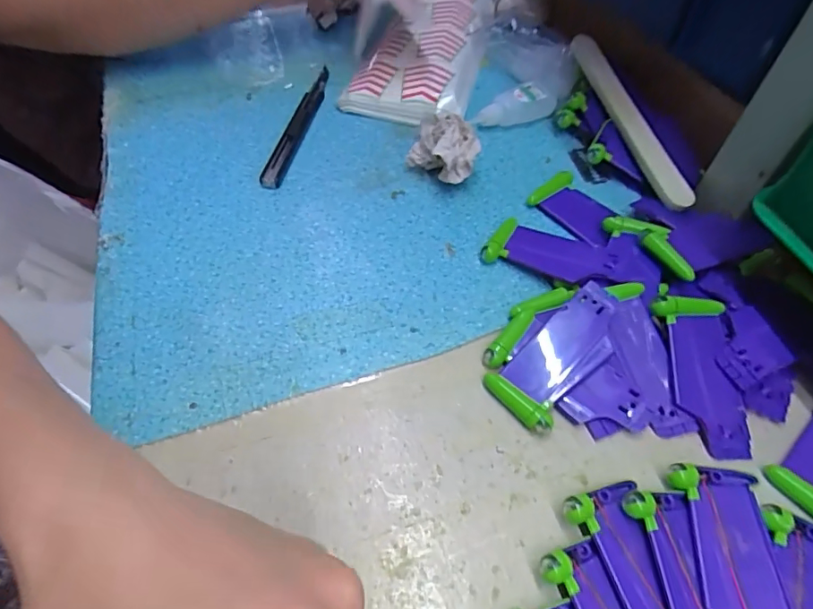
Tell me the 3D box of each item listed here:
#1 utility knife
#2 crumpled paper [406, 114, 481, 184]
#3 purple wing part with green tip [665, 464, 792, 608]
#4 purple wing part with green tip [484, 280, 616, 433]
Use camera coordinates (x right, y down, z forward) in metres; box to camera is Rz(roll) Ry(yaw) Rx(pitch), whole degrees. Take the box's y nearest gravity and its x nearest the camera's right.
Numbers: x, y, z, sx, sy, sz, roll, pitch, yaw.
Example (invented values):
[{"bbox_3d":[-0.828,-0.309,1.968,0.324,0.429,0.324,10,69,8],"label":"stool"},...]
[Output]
[{"bbox_3d":[-0.090,-0.154,0.431,0.021,0.009,0.154,7,54,5],"label":"utility knife"},{"bbox_3d":[0.027,-0.118,0.381,0.049,0.046,0.053,6,54,4],"label":"crumpled paper"},{"bbox_3d":[0.152,0.128,0.230,0.041,0.009,0.109,1,54,0],"label":"purple wing part with green tip"},{"bbox_3d":[0.086,0.026,0.291,0.039,0.007,0.088,37,75,24],"label":"purple wing part with green tip"}]

